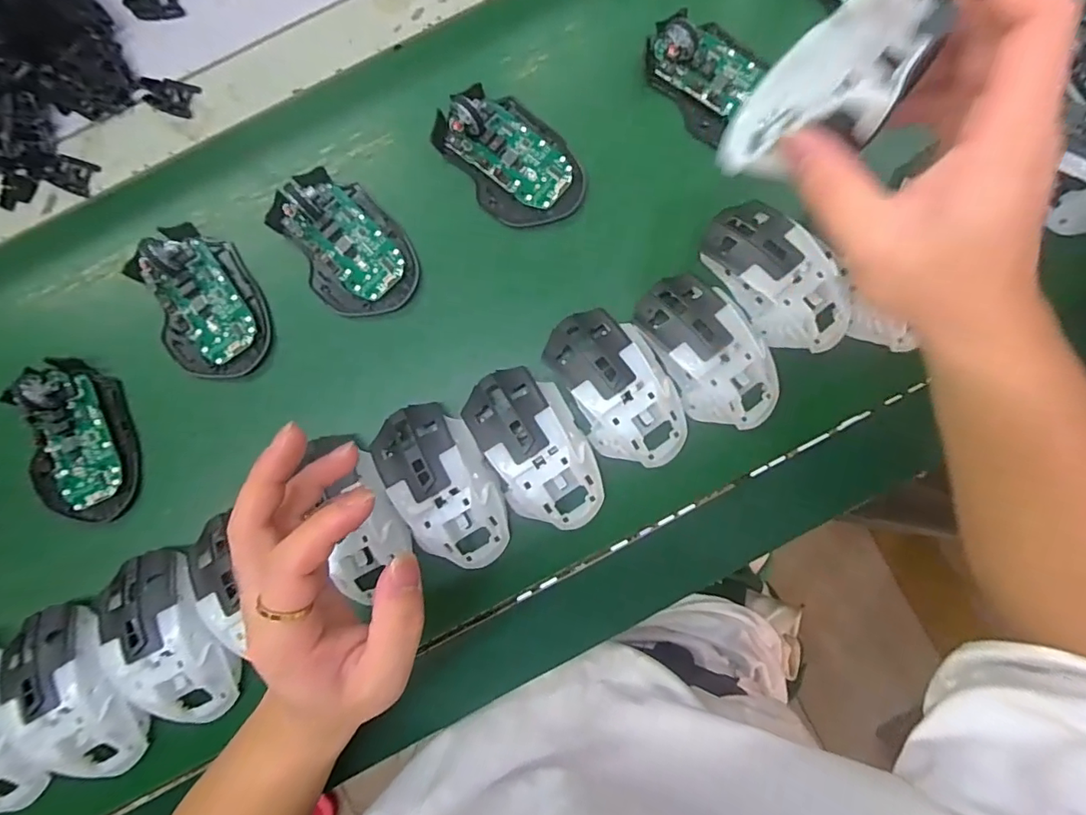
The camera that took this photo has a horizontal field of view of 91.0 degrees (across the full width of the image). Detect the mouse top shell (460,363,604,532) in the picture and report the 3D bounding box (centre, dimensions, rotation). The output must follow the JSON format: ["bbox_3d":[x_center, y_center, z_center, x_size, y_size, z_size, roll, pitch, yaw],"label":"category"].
[{"bbox_3d":[-0.003,0.027,0.356,0.063,0.029,0.117,-32,87,-3],"label":"mouse top shell"}]

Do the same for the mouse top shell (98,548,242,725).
[{"bbox_3d":[-0.243,0.151,0.350,0.063,0.031,0.116,-31,87,-3],"label":"mouse top shell"}]

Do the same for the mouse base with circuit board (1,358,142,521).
[{"bbox_3d":[-0.327,0.023,0.374,0.066,0.032,0.113,-14,86,-2],"label":"mouse base with circuit board"}]

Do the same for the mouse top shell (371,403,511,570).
[{"bbox_3d":[-0.066,0.053,0.353,0.060,0.029,0.114,-28,87,-2],"label":"mouse top shell"}]

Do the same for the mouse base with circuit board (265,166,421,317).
[{"bbox_3d":[-0.142,-0.119,0.382,0.072,0.022,0.115,-34,87,-3],"label":"mouse base with circuit board"}]

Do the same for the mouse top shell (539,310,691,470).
[{"bbox_3d":[0.053,-0.014,0.359,0.066,0.030,0.114,-31,87,-3],"label":"mouse top shell"}]

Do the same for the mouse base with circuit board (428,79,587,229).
[{"bbox_3d":[-0.023,-0.183,0.389,0.073,0.030,0.112,-38,87,-3],"label":"mouse base with circuit board"}]

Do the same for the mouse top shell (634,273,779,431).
[{"bbox_3d":[0.113,-0.038,0.360,0.060,0.032,0.115,-32,87,-3],"label":"mouse top shell"}]

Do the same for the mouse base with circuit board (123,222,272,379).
[{"bbox_3d":[-0.247,-0.079,0.378,0.073,0.029,0.118,-28,87,-2],"label":"mouse base with circuit board"}]

